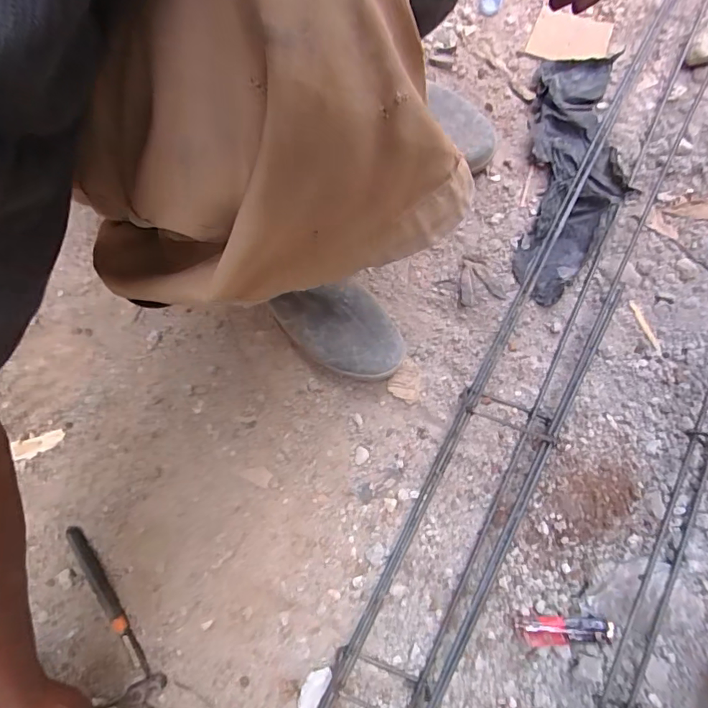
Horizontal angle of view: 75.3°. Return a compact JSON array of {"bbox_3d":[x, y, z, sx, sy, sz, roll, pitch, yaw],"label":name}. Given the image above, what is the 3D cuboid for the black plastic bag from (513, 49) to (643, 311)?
[{"bbox_3d":[0.299,-0.245,0.636,0.114,0.061,0.362,9,78,0],"label":"black plastic bag"}]

